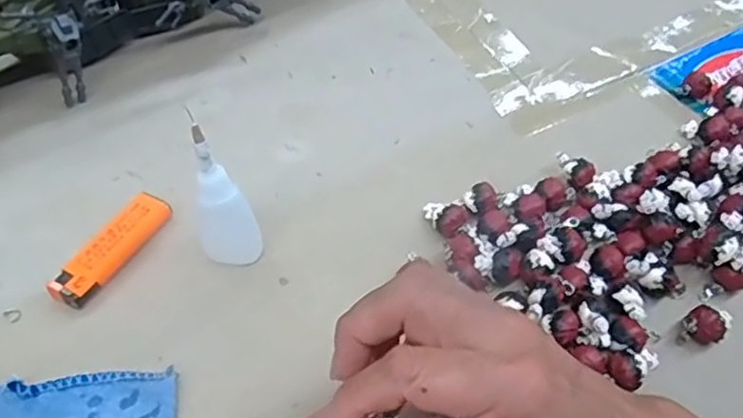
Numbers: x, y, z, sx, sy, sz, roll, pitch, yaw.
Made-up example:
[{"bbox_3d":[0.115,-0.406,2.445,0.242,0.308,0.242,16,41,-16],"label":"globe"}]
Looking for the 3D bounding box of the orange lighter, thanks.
[{"bbox_3d":[-0.152,0.024,0.389,0.023,0.016,0.082,25,55,16],"label":"orange lighter"}]

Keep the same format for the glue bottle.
[{"bbox_3d":[-0.081,-0.005,0.363,0.032,0.090,0.033,-13,54,-12],"label":"glue bottle"}]

